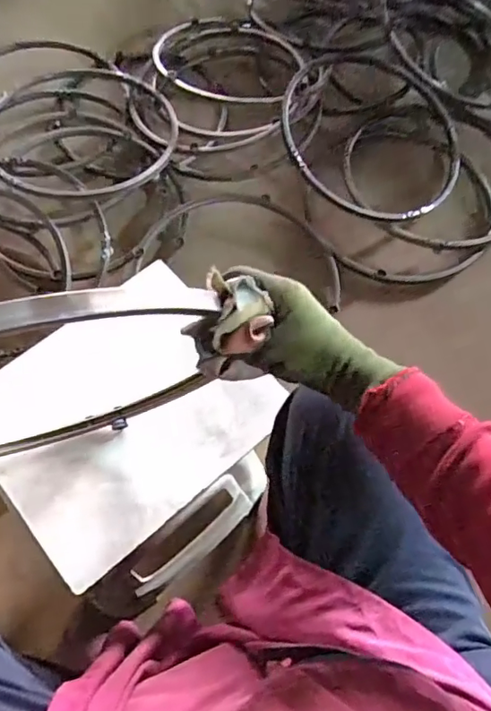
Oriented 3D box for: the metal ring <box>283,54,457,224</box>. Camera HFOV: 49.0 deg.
[{"bbox_3d":[0.256,-0.456,1.117,0.367,0.058,0.401,2,79,-12],"label":"metal ring"}]

